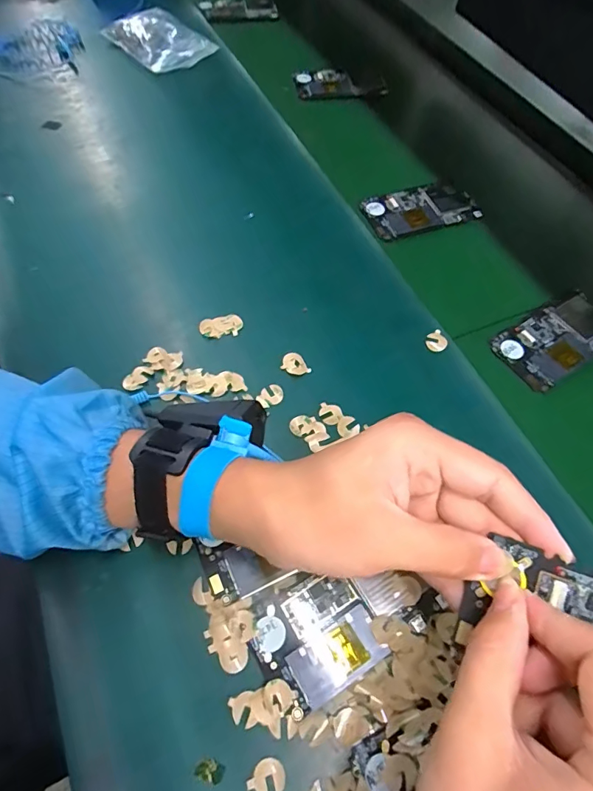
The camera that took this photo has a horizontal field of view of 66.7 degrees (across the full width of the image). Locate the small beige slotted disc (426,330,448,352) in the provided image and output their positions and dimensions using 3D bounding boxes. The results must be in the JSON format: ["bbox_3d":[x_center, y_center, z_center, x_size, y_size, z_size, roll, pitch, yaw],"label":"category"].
[{"bbox_3d":[0.122,-0.047,0.390,0.018,0.004,0.018,-1,62,2],"label":"small beige slotted disc"}]

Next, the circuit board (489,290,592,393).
[{"bbox_3d":[0.240,-0.053,0.412,0.118,0.010,0.063,-28,65,-19],"label":"circuit board"}]

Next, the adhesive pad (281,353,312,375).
[{"bbox_3d":[0.001,-0.027,0.380,0.025,0.004,0.020,16,64,10],"label":"adhesive pad"}]

